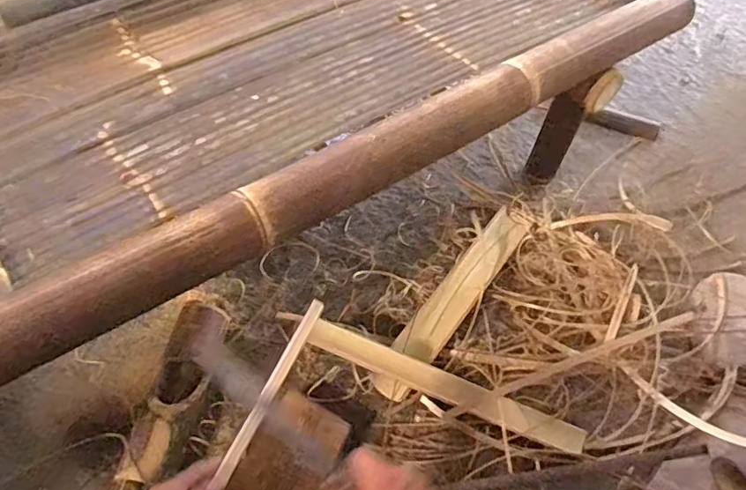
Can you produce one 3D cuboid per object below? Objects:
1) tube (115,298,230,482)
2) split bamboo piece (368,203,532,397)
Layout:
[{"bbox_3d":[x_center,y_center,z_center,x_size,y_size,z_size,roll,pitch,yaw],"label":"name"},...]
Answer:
[{"bbox_3d":[-0.305,0.223,0.845,0.077,0.061,0.289,11,54,2],"label":"tube"},{"bbox_3d":[0.155,0.088,0.982,0.073,0.030,0.463,33,58,17],"label":"split bamboo piece"}]

